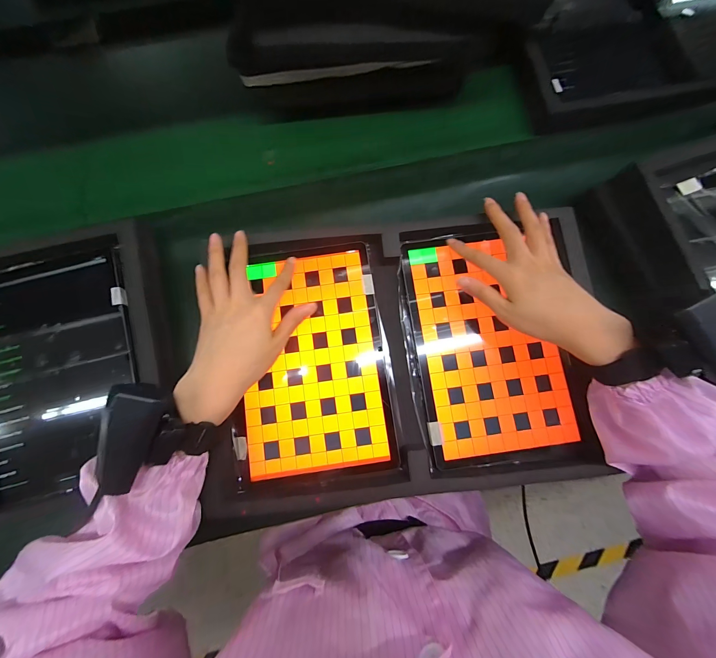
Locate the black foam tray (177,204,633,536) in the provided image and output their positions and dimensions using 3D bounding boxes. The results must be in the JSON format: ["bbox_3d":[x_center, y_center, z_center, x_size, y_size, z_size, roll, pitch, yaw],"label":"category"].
[{"bbox_3d":[0.048,0.029,0.329,0.410,0.025,0.287,-7,79,-1],"label":"black foam tray"}]

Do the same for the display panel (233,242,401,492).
[{"bbox_3d":[-0.054,0.032,0.327,0.164,0.021,0.249,-7,79,-1],"label":"display panel"}]

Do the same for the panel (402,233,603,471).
[{"bbox_3d":[0.148,0.018,0.337,0.164,0.012,0.246,-6,79,-1],"label":"panel"}]

